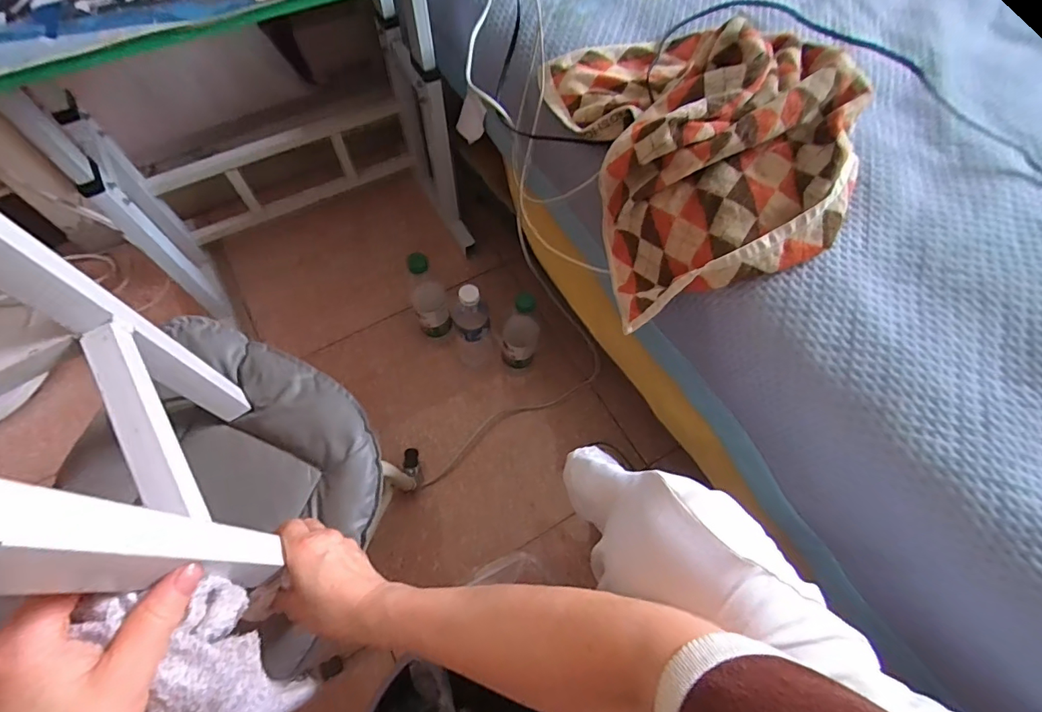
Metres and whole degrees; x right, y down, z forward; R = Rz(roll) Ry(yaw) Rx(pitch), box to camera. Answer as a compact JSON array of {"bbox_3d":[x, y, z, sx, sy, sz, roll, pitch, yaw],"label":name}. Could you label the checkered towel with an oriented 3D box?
[{"bbox_3d":[0.208,-0.250,0.536,0.303,0.097,0.360,-20,74,17],"label":"checkered towel"}]

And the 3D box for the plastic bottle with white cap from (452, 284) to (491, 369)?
[{"bbox_3d":[-0.082,-0.050,0.843,0.059,0.235,0.070,-3,64,-4],"label":"plastic bottle with white cap"}]

